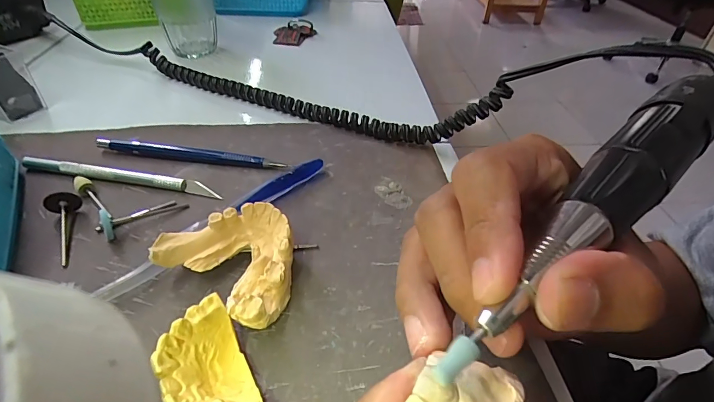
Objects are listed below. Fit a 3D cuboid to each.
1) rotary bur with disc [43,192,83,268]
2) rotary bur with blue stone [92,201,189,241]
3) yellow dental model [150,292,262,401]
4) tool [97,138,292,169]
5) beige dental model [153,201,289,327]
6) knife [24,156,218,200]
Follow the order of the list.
[{"bbox_3d":[-0.160,0.014,0.219,0.017,0.016,0.045,-24,48,-27],"label":"rotary bur with disc"},{"bbox_3d":[-0.126,0.008,0.231,0.011,0.015,0.048,34,37,31],"label":"rotary bur with blue stone"},{"bbox_3d":[-0.057,0.069,0.153,0.029,0.024,0.056,-21,46,-25],"label":"yellow dental model"},{"bbox_3d":[-0.116,-0.033,0.278,0.136,0.010,0.007,7,41,5],"label":"tool"},{"bbox_3d":[-0.059,0.028,0.198,0.069,0.027,0.053,25,46,24],"label":"beige dental model"},{"bbox_3d":[-0.156,-0.016,0.258,0.136,0.008,0.008,8,41,6],"label":"knife"}]

